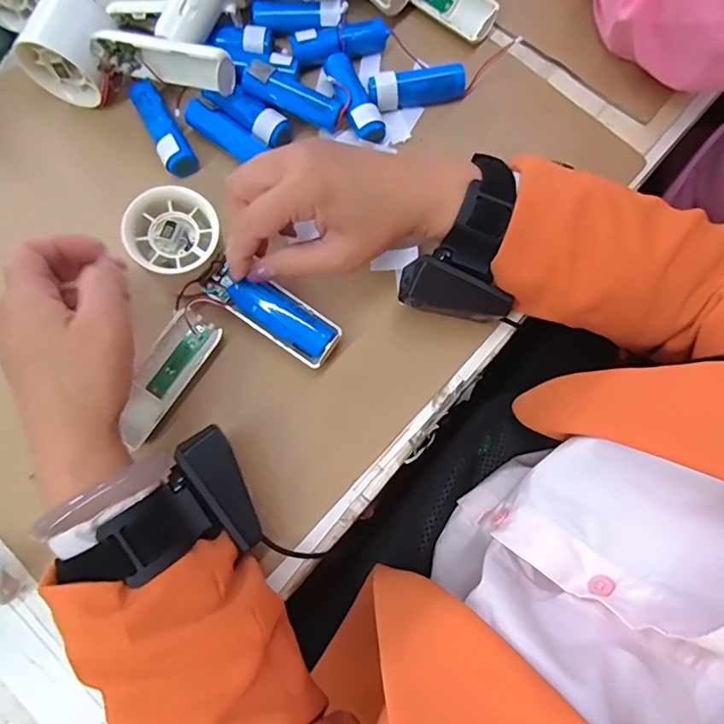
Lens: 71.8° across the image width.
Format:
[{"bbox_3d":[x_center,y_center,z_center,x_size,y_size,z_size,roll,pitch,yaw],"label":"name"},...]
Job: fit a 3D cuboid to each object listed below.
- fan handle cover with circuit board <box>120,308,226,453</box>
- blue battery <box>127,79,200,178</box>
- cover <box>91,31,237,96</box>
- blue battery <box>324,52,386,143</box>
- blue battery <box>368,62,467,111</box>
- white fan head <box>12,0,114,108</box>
[{"bbox_3d":[-0.131,0.008,0.333,0.033,0.020,0.088,36,79,7],"label":"fan handle cover with circuit board"},{"bbox_3d":[-0.150,-0.175,0.372,0.022,0.025,0.079,-30,80,-7],"label":"blue battery"},{"bbox_3d":[-0.137,-0.215,0.352,0.095,0.036,0.020,19,78,3],"label":"cover"},{"bbox_3d":[-0.007,-0.199,0.377,0.021,0.020,0.074,-23,79,-6],"label":"blue battery"},{"bbox_3d":[0.041,-0.208,0.380,0.072,0.024,0.022,-13,78,-4],"label":"blue battery"},{"bbox_3d":[-0.210,-0.230,0.363,0.059,0.059,0.056,21,78,3],"label":"white fan head"}]

